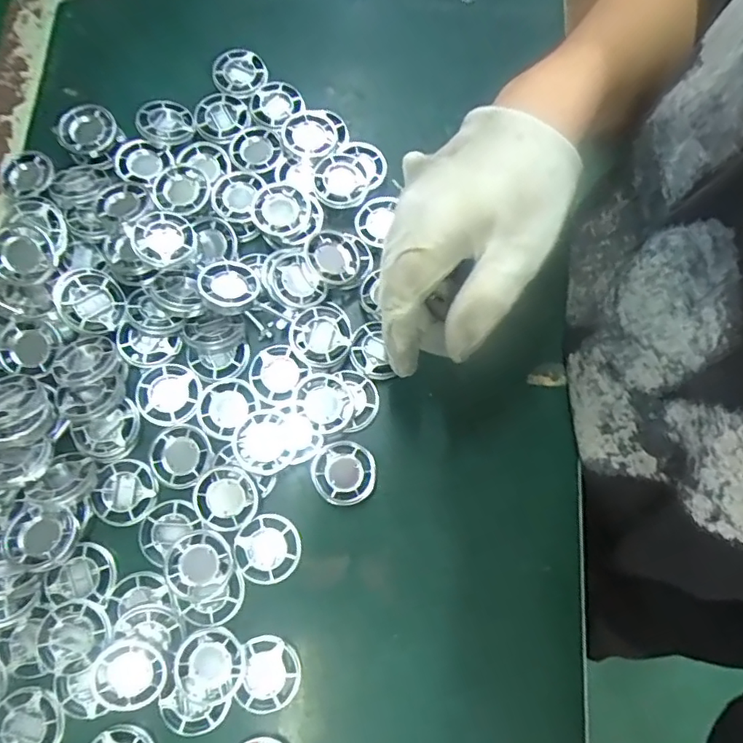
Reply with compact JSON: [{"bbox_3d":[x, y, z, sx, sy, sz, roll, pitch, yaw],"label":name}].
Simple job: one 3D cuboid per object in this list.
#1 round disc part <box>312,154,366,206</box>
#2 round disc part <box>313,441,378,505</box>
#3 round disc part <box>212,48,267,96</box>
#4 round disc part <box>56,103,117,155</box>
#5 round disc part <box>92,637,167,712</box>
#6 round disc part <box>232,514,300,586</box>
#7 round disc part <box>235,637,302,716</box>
[{"bbox_3d":[-0.021,-0.130,0.393,0.036,0.014,0.034,-36,78,-9],"label":"round disc part"},{"bbox_3d":[-0.016,0.062,0.352,0.038,0.004,0.038,0,75,-1],"label":"round disc part"},{"bbox_3d":[-0.096,-0.216,0.416,0.038,0.011,0.035,0,75,-1],"label":"round disc part"},{"bbox_3d":[-0.193,-0.164,0.390,0.038,0.016,0.032,-36,78,-9],"label":"round disc part"},{"bbox_3d":[-0.133,0.166,0.314,0.038,0.006,0.037,-1,97,-10],"label":"round disc part"},{"bbox_3d":[-0.061,0.105,0.340,0.038,0.004,0.039,0,75,-1],"label":"round disc part"},{"bbox_3d":[-0.057,0.171,0.325,0.033,0.004,0.039,12,74,-8],"label":"round disc part"}]

